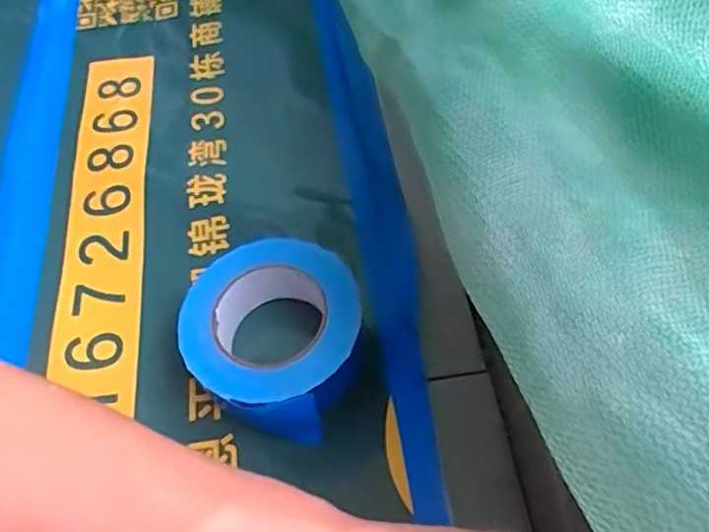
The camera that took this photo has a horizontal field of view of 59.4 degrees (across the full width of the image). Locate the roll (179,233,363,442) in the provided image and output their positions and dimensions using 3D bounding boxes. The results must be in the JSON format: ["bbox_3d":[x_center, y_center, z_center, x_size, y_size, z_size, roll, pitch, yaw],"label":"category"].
[{"bbox_3d":[-0.056,0.047,0.449,0.124,0.053,0.125,-1,58,1],"label":"roll"}]

